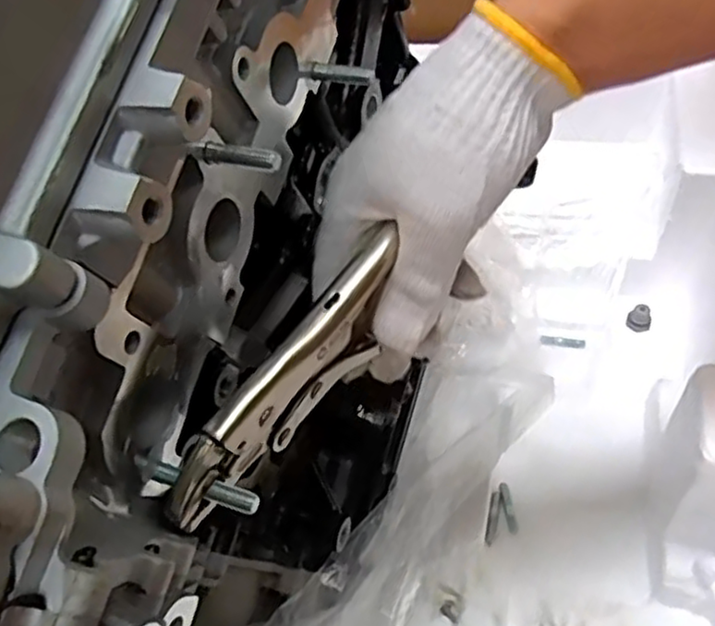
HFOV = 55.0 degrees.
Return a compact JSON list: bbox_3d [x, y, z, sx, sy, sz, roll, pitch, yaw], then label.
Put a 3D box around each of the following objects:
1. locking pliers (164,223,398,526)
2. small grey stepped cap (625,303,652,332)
[{"bbox_3d":[-0.025,0.027,0.290,0.018,0.053,0.145,29,65,23],"label":"locking pliers"},{"bbox_3d":[0.283,0.004,0.686,0.023,0.023,0.020,24,57,21],"label":"small grey stepped cap"}]

